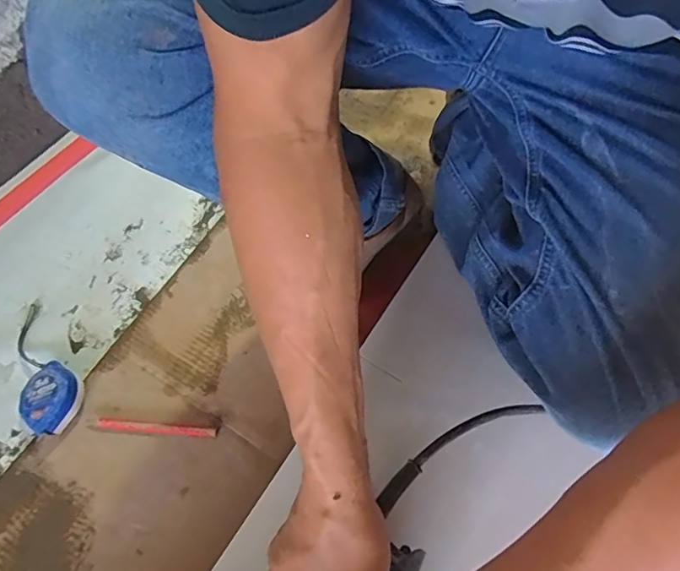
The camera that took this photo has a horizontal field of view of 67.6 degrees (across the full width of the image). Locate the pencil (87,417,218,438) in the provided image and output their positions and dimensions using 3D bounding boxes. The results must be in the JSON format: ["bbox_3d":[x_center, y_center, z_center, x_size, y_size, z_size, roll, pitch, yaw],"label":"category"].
[{"bbox_3d":[-0.201,0.154,0.547,0.138,0.005,0.014,3,61,6],"label":"pencil"}]

